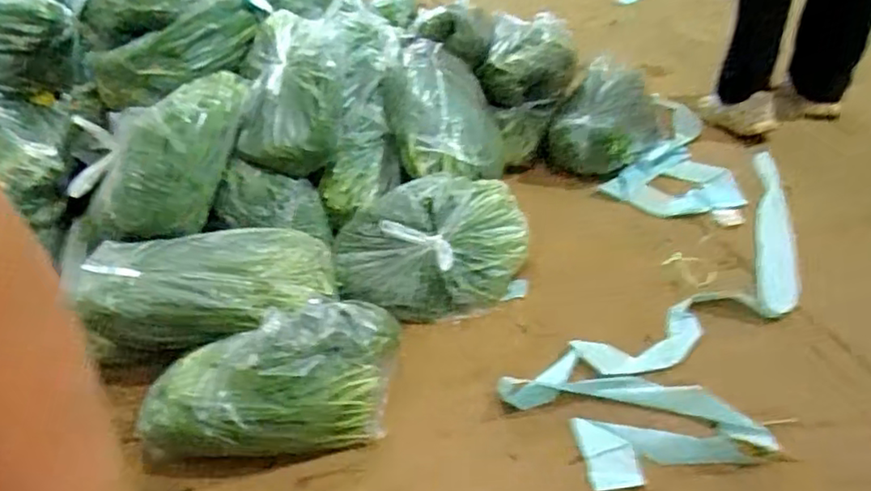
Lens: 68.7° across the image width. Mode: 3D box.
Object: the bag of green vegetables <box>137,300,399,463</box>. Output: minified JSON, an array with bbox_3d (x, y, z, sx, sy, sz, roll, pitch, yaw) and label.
[{"bbox_3d":[-0.250,0.225,1.056,0.396,0.183,0.222,-11,38,-6],"label":"bag of green vegetables"}]

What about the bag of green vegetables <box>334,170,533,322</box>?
[{"bbox_3d":[-0.007,-0.005,1.303,0.366,0.172,0.274,1,38,10],"label":"bag of green vegetables"}]

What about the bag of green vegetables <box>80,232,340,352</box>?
[{"bbox_3d":[-0.411,0.078,1.176,0.428,0.133,0.197,-5,38,2],"label":"bag of green vegetables"}]

